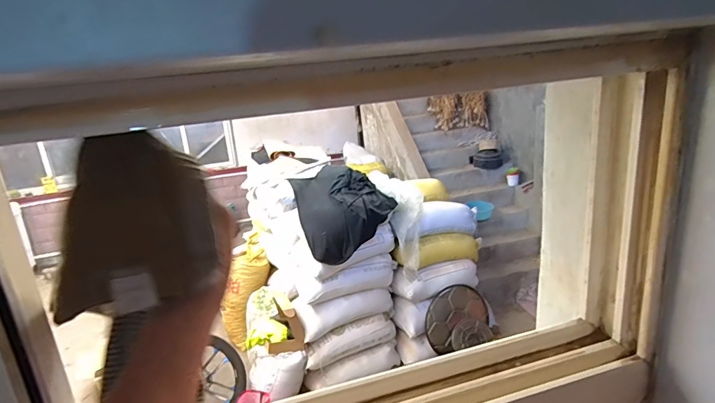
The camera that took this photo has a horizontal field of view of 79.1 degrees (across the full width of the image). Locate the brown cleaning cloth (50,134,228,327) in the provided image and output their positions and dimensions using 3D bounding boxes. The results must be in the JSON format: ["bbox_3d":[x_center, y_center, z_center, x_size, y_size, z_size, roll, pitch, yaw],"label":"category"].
[{"bbox_3d":[-0.152,0.015,0.315,0.096,0.122,0.045,-1,-10,-6],"label":"brown cleaning cloth"}]

